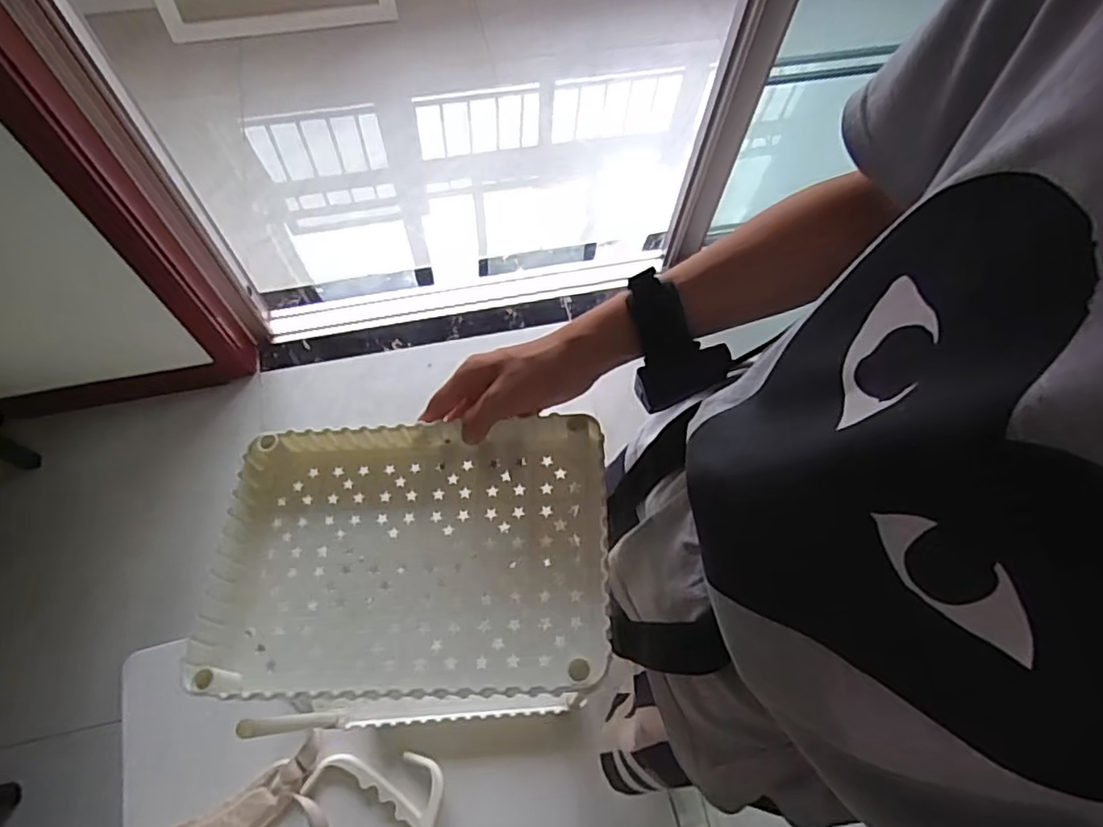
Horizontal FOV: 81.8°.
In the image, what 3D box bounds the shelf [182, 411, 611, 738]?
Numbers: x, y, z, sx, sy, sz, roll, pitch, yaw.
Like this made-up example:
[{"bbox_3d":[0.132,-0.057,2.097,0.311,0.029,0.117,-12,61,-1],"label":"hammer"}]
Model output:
[{"bbox_3d":[-0.107,0.105,0.470,0.291,0.068,0.208,-2,66,-5],"label":"shelf"}]

